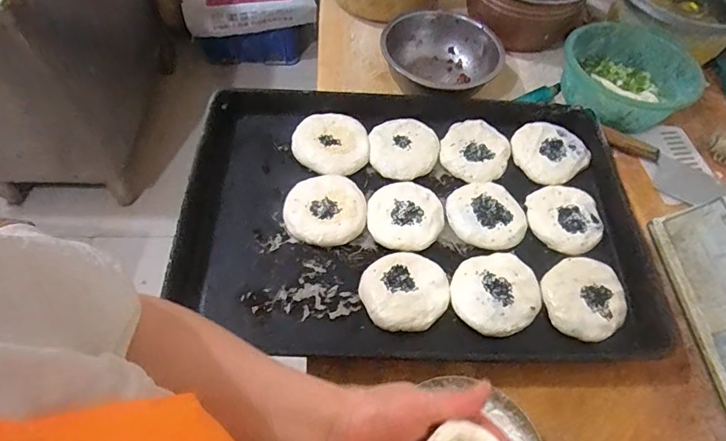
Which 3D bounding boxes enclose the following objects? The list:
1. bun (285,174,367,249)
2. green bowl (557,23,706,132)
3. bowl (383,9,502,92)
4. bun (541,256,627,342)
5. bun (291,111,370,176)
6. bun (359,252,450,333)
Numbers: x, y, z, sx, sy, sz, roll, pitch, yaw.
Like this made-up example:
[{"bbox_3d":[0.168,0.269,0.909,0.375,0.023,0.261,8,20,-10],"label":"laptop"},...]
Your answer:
[{"bbox_3d":[-0.050,-0.015,0.628,0.105,0.020,0.102,1,58,-2],"label":"bun"},{"bbox_3d":[0.432,-0.239,0.763,0.207,0.074,0.200,1,58,-2],"label":"green bowl"},{"bbox_3d":[0.126,-0.271,0.776,0.188,0.078,0.173,1,58,-2],"label":"bowl"},{"bbox_3d":[0.276,0.095,0.578,0.111,0.020,0.097,-34,65,-22],"label":"bun"},{"bbox_3d":[-0.048,-0.115,0.685,0.108,0.021,0.106,1,58,-2],"label":"bun"},{"bbox_3d":[0.051,0.084,0.562,0.103,0.022,0.097,1,58,-2],"label":"bun"}]

